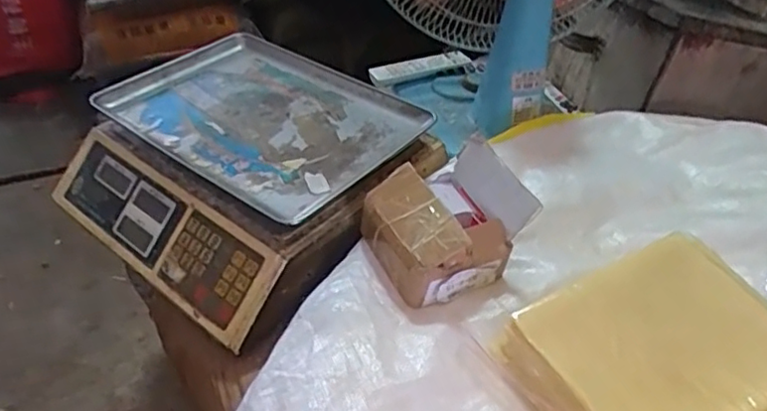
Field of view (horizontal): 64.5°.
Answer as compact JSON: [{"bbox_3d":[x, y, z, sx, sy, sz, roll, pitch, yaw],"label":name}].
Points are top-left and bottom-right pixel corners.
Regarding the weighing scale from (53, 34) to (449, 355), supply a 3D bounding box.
[{"bbox_3d":[-0.149,-0.052,0.666,0.344,0.088,0.315,27,45,25],"label":"weighing scale"}]

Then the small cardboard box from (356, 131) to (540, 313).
[{"bbox_3d":[0.052,0.010,0.543,0.123,0.078,0.113,-20,47,-24],"label":"small cardboard box"}]

